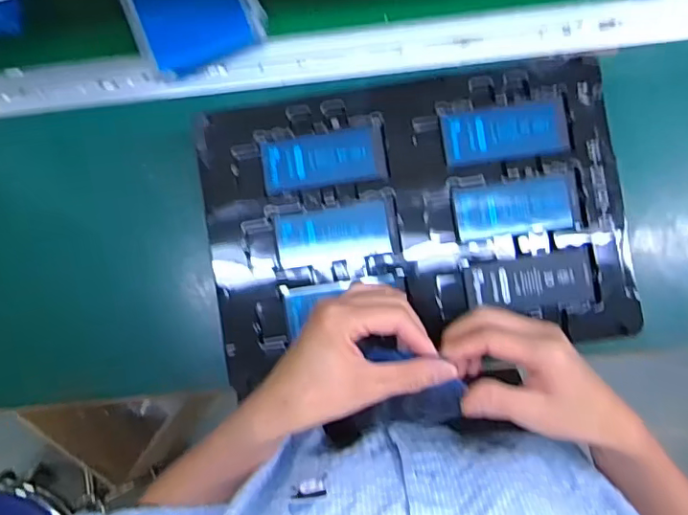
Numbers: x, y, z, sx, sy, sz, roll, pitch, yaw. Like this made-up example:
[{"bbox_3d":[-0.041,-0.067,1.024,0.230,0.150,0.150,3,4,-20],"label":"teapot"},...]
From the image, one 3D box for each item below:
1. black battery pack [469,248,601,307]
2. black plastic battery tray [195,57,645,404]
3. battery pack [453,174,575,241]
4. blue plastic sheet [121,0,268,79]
[{"bbox_3d":[0.151,0.019,0.440,0.100,0.004,0.042,-6,87,2],"label":"black battery pack"},{"bbox_3d":[0.057,-0.030,0.446,0.332,0.012,0.219,-8,87,2],"label":"black plastic battery tray"},{"bbox_3d":[0.140,-0.041,0.445,0.095,0.004,0.042,-7,87,2],"label":"battery pack"},{"bbox_3d":[-0.142,-0.236,0.510,0.120,0.013,0.109,-16,121,-5],"label":"blue plastic sheet"}]

